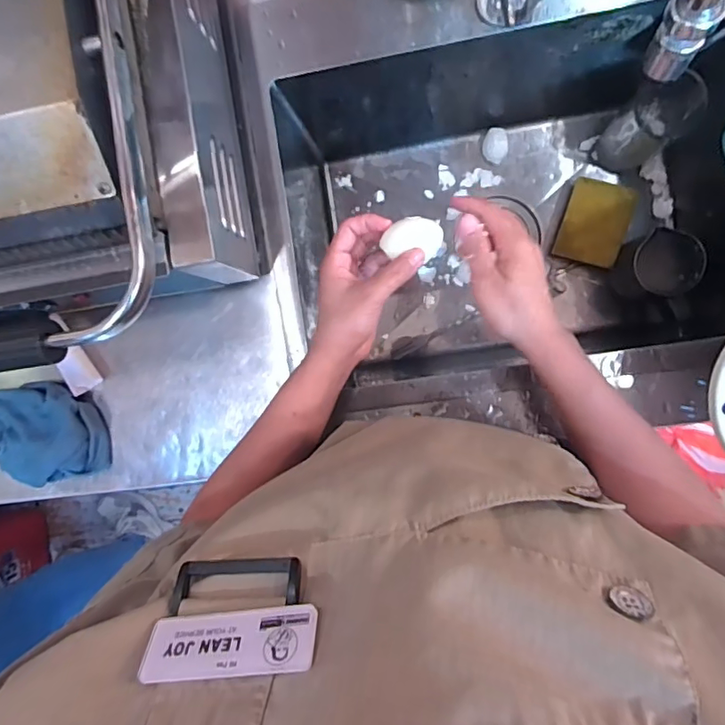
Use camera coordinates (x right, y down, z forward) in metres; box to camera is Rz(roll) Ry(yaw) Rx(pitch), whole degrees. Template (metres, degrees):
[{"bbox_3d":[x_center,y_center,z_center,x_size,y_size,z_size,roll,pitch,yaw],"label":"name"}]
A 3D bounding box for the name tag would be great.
[{"bbox_3d":[-0.056,0.117,0.219,0.073,0.026,0.004,-10,129,9],"label":"name tag"}]

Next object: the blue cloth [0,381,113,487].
[{"bbox_3d":[-0.331,0.073,0.531,0.138,0.041,0.102,-11,90,8],"label":"blue cloth"}]

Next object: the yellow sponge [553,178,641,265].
[{"bbox_3d":[0.291,-0.175,0.653,0.075,0.019,0.100,20,94,6],"label":"yellow sponge"}]

